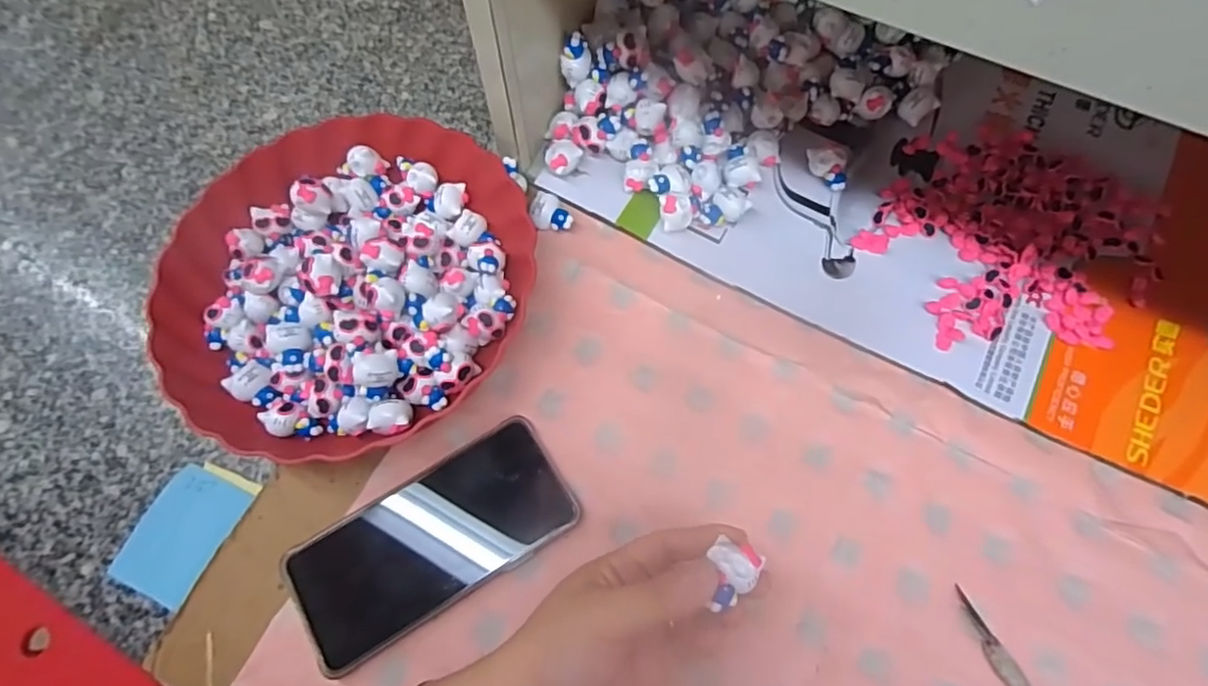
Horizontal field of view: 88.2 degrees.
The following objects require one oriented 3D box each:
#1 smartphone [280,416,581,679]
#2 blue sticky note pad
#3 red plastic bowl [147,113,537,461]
[{"bbox_3d":[-0.104,0.118,0.379,0.169,0.011,0.078,-31,72,-9],"label":"smartphone"},{"bbox_3d":[-0.263,0.116,0.388,0.058,0.004,0.081,22,72,10],"label":"blue sticky note pad"},{"bbox_3d":[-0.174,-0.045,0.423,0.231,0.053,0.237,-1,70,2],"label":"red plastic bowl"}]

